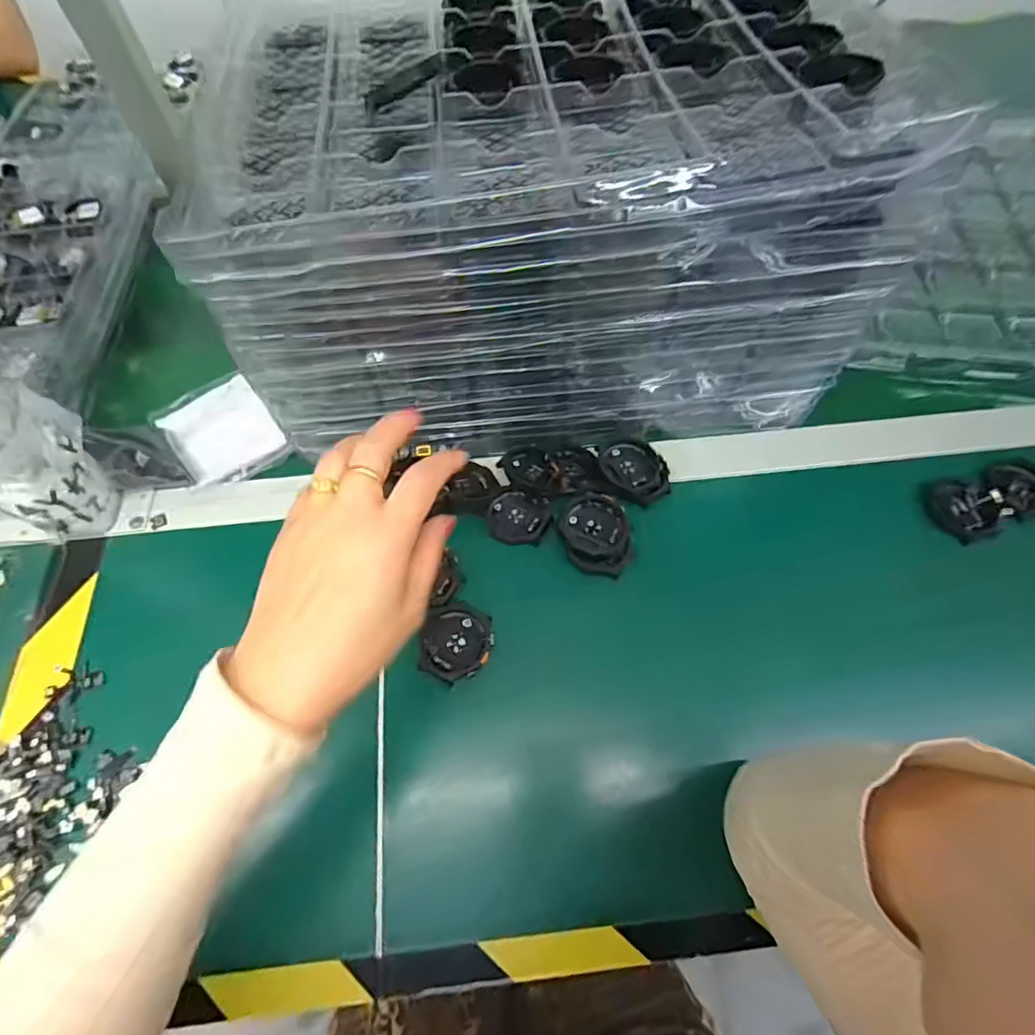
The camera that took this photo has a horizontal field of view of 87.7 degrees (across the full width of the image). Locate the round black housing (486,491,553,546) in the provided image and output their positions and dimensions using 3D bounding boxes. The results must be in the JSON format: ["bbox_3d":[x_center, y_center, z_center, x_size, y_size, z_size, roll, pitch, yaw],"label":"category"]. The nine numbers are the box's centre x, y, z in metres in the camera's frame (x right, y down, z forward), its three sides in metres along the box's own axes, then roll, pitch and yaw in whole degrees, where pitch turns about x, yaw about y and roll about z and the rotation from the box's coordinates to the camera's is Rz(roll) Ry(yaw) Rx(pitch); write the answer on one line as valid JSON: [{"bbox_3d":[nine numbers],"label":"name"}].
[{"bbox_3d":[0.000,0.002,0.416,0.048,0.008,0.042,27,65,14],"label":"round black housing"}]

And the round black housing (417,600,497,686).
[{"bbox_3d":[-0.042,0.086,0.372,0.049,0.009,0.055,-2,61,0],"label":"round black housing"}]

